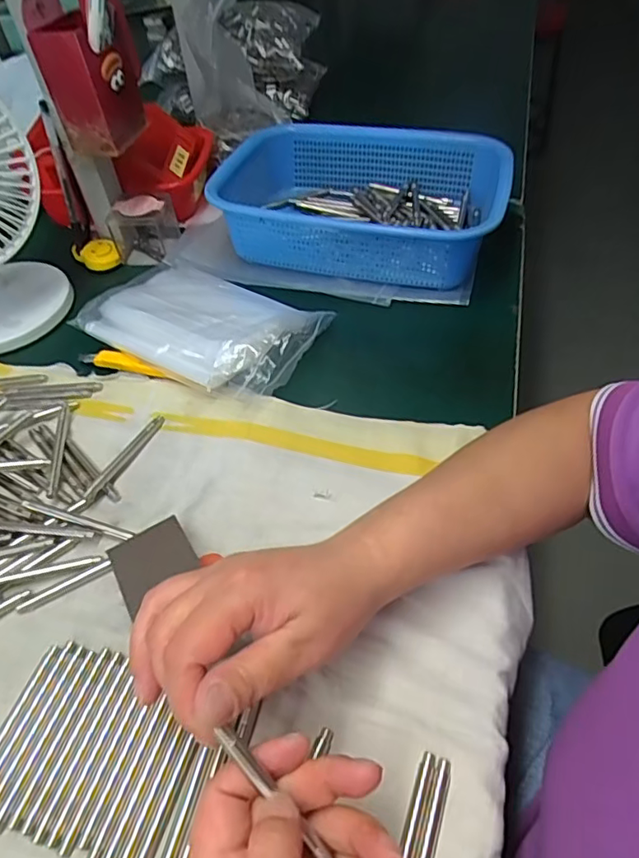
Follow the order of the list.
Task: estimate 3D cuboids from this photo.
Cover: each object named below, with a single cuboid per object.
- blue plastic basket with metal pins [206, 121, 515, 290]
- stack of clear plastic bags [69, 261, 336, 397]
[{"bbox_3d":[0.042,-0.232,0.582,0.280,0.077,0.203,13,53,16],"label":"blue plastic basket with metal pins"},{"bbox_3d":[-0.106,-0.102,0.515,0.210,0.037,0.127,25,57,24],"label":"stack of clear plastic bags"}]

